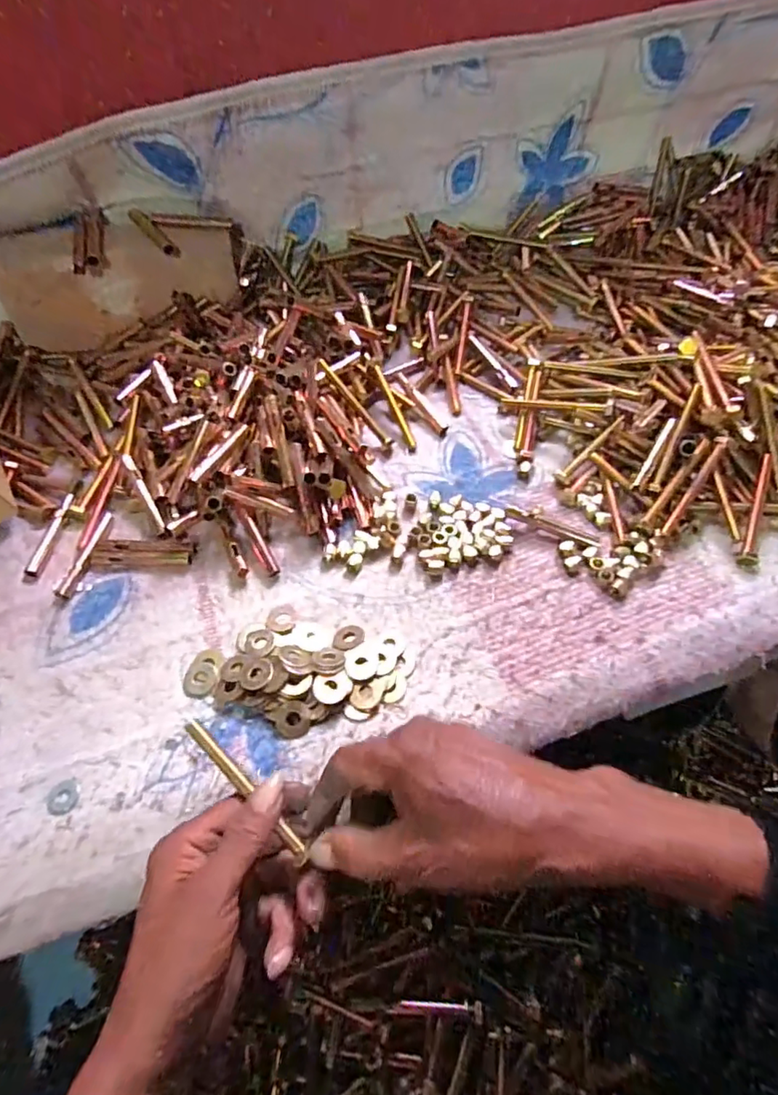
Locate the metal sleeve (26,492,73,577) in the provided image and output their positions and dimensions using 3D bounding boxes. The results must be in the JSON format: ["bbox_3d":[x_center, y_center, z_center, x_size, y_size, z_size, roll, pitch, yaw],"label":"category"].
[{"bbox_3d":[-0.294,-0.014,0.478,0.010,0.005,0.085,4,56,2],"label":"metal sleeve"}]

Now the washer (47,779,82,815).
[{"bbox_3d":[-0.216,0.165,0.365,0.020,0.004,0.021,0,56,0],"label":"washer"}]

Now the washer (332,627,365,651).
[{"bbox_3d":[-0.032,0.070,0.429,0.022,0.005,0.027,31,52,29],"label":"washer"}]

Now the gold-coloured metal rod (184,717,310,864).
[{"bbox_3d":[-0.082,0.139,0.319,0.103,0.007,0.007,43,68,13],"label":"gold-coloured metal rod"}]

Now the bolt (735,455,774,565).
[{"bbox_3d":[0.314,-0.031,0.466,0.017,0.023,0.108,22,62,13],"label":"bolt"}]

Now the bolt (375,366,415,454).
[{"bbox_3d":[0.006,-0.140,0.560,0.009,0.010,0.098,-20,78,-11],"label":"bolt"}]

